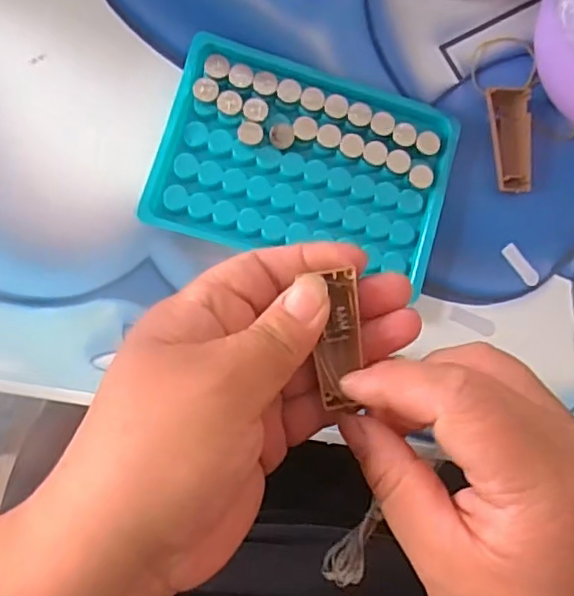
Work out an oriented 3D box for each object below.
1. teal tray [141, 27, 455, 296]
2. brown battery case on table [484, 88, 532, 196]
[{"bbox_3d":[0.009,-0.063,0.286,0.131,0.010,0.092,16,82,-4],"label":"teal tray"},{"bbox_3d":[0.107,-0.077,0.298,0.021,0.006,0.051,1,83,-6],"label":"brown battery case on table"}]

